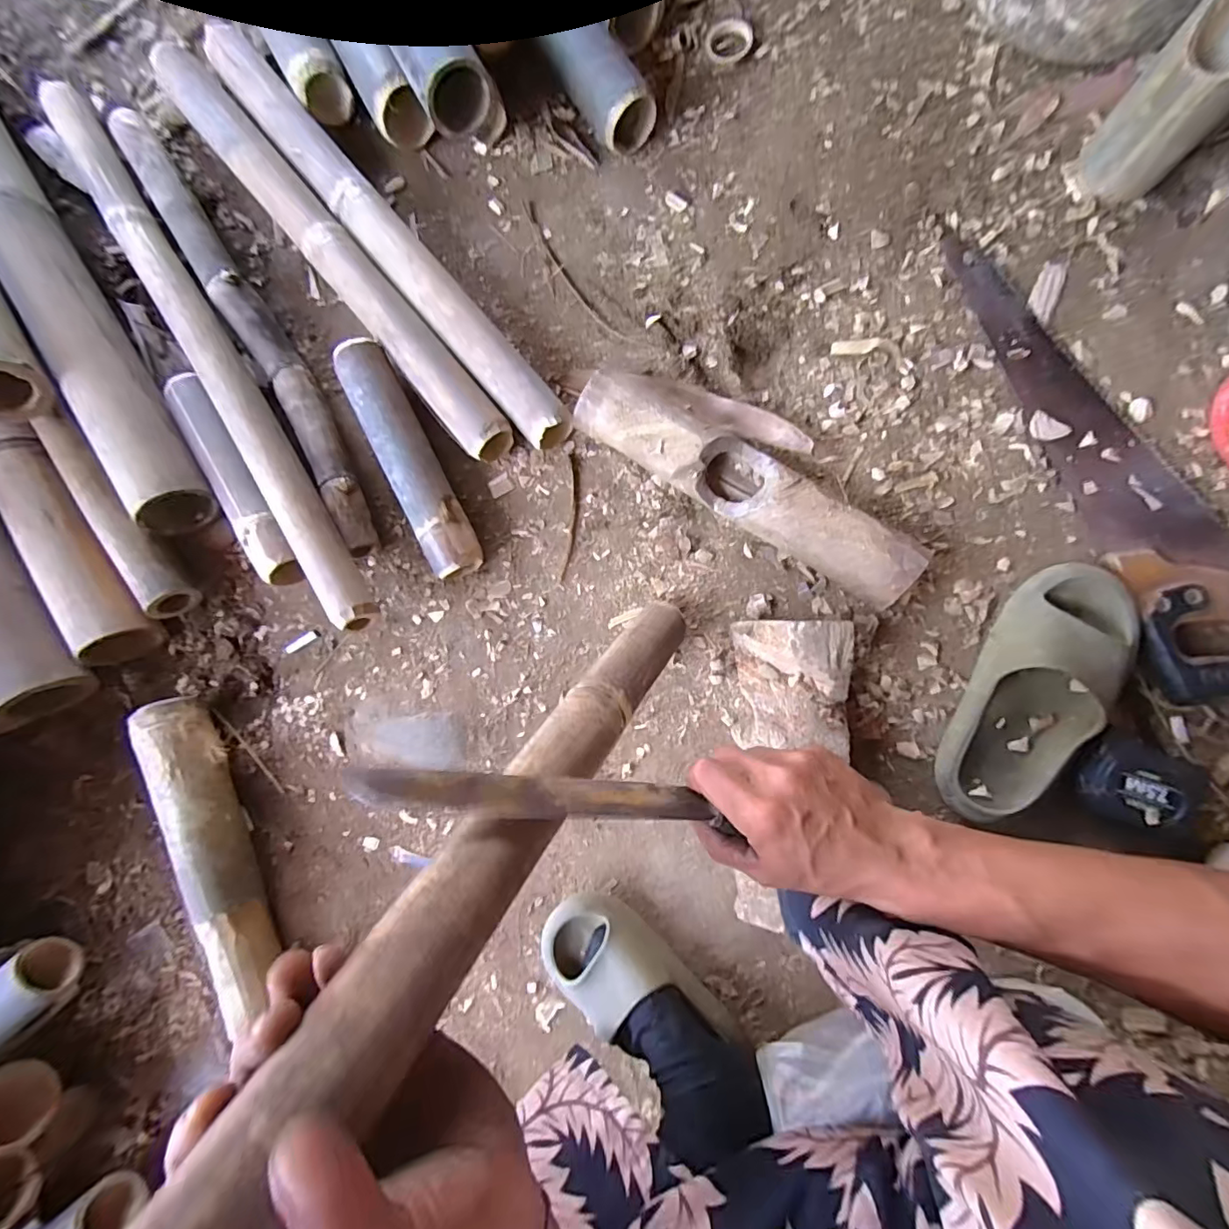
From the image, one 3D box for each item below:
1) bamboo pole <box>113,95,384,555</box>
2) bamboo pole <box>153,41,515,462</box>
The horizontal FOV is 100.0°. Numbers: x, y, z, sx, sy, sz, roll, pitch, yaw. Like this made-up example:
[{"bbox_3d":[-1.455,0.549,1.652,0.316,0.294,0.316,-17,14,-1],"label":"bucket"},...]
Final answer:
[{"bbox_3d":[-0.441,-0.358,0.623,0.058,0.053,0.654,-32,83,6],"label":"bamboo pole"},{"bbox_3d":[-0.326,-0.420,0.601,0.053,0.065,0.629,-41,82,5],"label":"bamboo pole"}]

